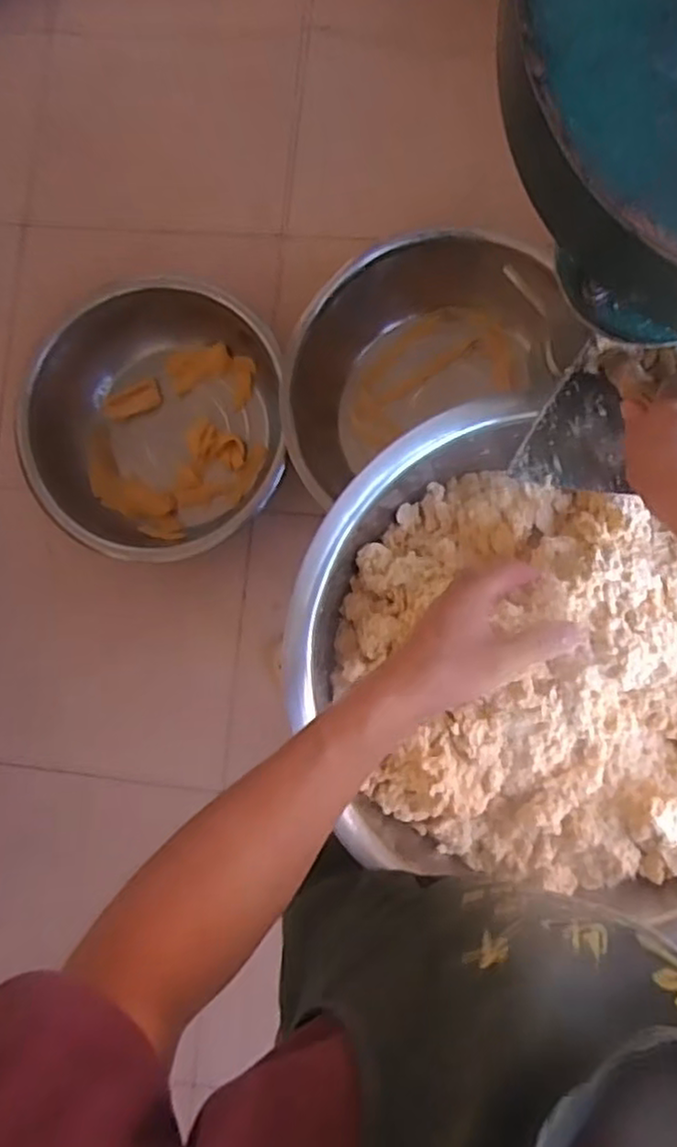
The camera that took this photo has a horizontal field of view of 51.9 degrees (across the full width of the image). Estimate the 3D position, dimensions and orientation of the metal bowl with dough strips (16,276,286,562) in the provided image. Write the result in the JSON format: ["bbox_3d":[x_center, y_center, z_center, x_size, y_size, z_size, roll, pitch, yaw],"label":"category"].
[{"bbox_3d":[-0.369,-0.317,1.431,0.527,0.194,0.507,0,87,6],"label":"metal bowl with dough strips"}]

